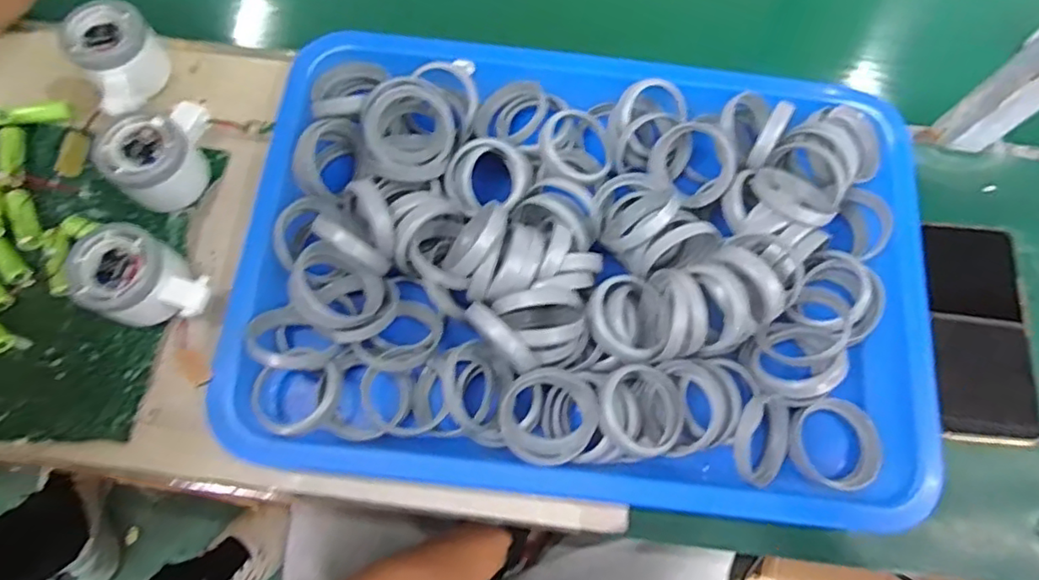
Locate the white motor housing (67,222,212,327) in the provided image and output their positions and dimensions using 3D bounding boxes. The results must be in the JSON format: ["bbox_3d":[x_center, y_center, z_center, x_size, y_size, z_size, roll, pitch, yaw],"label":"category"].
[{"bbox_3d":[-0.257,-0.004,0.422,0.080,0.056,0.061,32,73,8],"label":"white motor housing"}]

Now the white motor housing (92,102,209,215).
[{"bbox_3d":[-0.264,-0.103,0.458,0.058,0.053,0.081,37,74,10],"label":"white motor housing"}]

